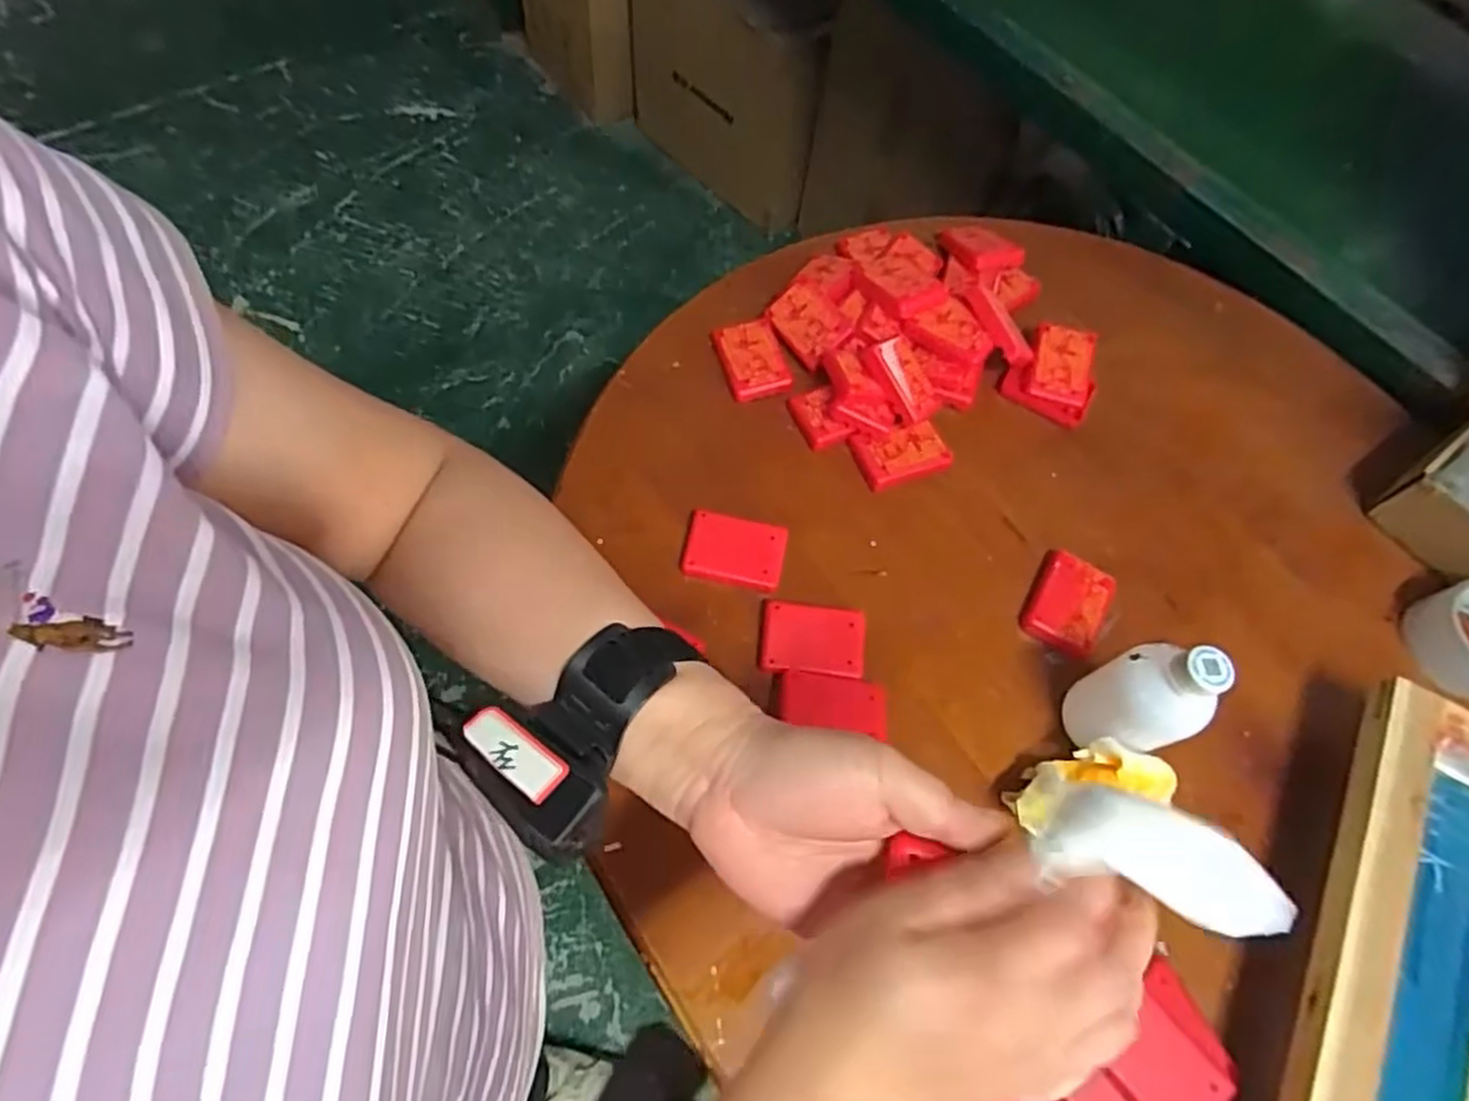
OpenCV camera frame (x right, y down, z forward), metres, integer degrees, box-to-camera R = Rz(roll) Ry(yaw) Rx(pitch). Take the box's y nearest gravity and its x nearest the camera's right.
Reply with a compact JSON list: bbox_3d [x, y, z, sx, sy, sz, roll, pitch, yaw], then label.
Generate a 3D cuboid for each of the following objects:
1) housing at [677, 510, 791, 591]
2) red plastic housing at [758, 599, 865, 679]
[{"bbox_3d":[0.000,0.000,0.632,0.080,0.015,0.056,10,63,1],"label":"housing"},{"bbox_3d":[0.061,0.069,0.607,0.081,0.013,0.056,4,63,-2],"label":"red plastic housing"}]

